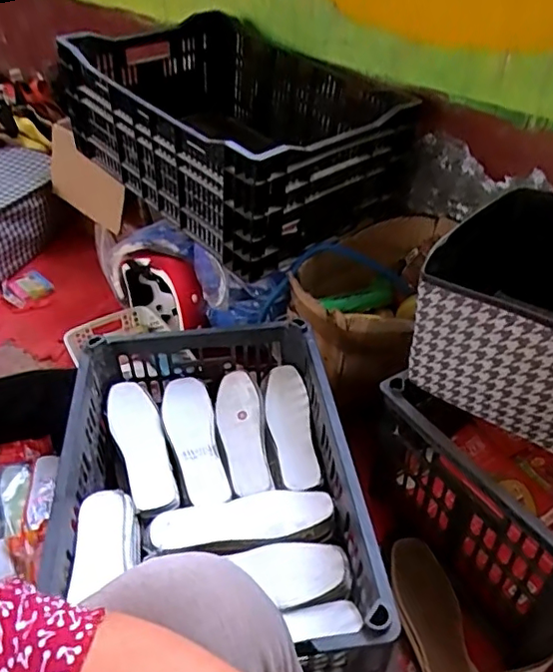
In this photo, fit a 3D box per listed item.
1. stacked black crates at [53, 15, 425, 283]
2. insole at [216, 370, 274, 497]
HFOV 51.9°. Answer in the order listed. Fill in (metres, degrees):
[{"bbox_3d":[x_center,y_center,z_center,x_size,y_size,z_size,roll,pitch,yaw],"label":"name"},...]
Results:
[{"bbox_3d":[-0.091,-0.415,1.108,0.422,0.255,0.618,-27,47,-27],"label":"stacked black crates"},{"bbox_3d":[-0.052,0.138,0.824,0.063,0.019,0.214,-6,41,-5],"label":"insole"}]

